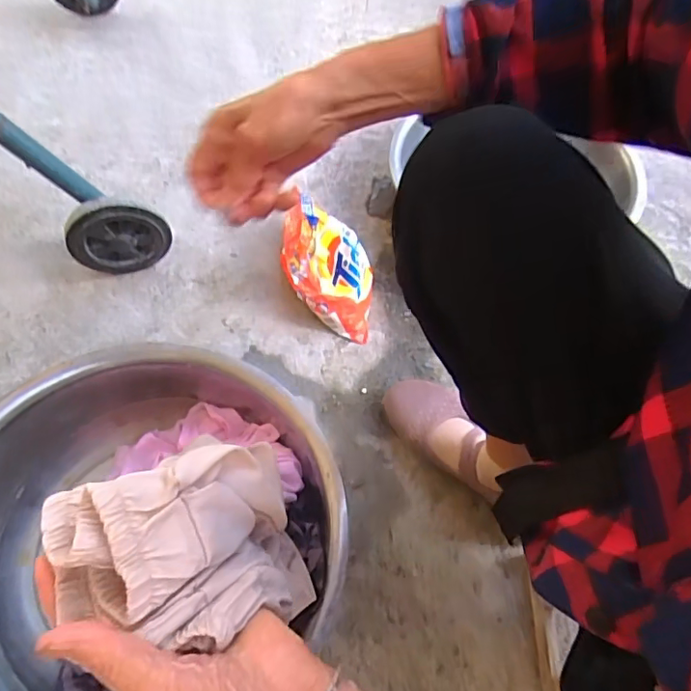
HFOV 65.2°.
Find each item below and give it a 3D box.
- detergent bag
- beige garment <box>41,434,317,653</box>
[{"bbox_3d":[-0.022,-0.110,0.762,0.125,0.111,0.185,-6,59,-6],"label":"detergent bag"},{"bbox_3d":[-0.092,0.116,0.305,0.125,0.083,0.095,-16,57,-11],"label":"beige garment"}]

